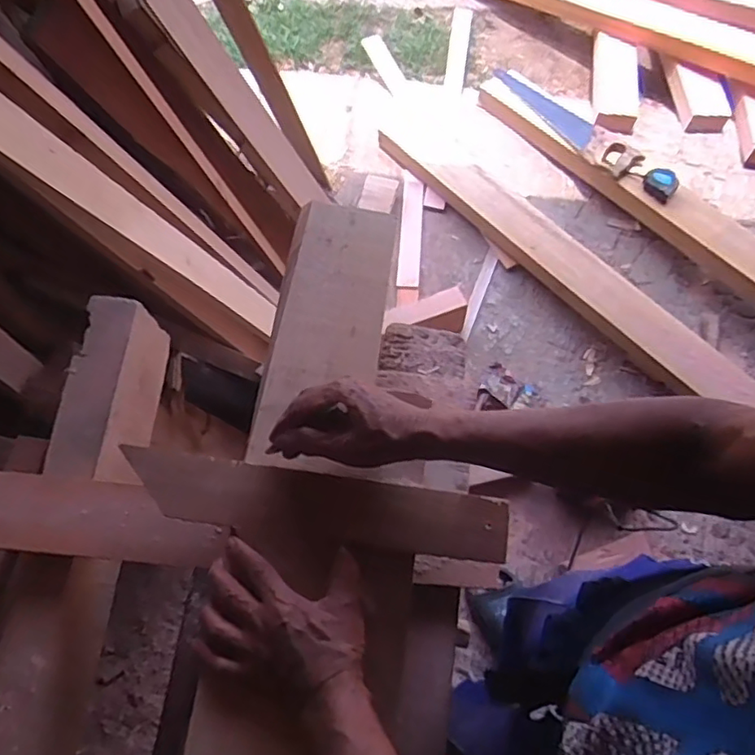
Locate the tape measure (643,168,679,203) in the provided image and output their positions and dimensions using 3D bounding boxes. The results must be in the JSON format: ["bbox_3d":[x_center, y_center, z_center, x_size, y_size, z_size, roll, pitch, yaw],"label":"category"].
[{"bbox_3d":[0.725,-0.498,1.554,0.084,0.038,0.074,32,73,11],"label":"tape measure"}]

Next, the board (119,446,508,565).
[{"bbox_3d":[-0.055,0.124,0.576,0.356,0.014,0.066,10,70,-3],"label":"board"}]

